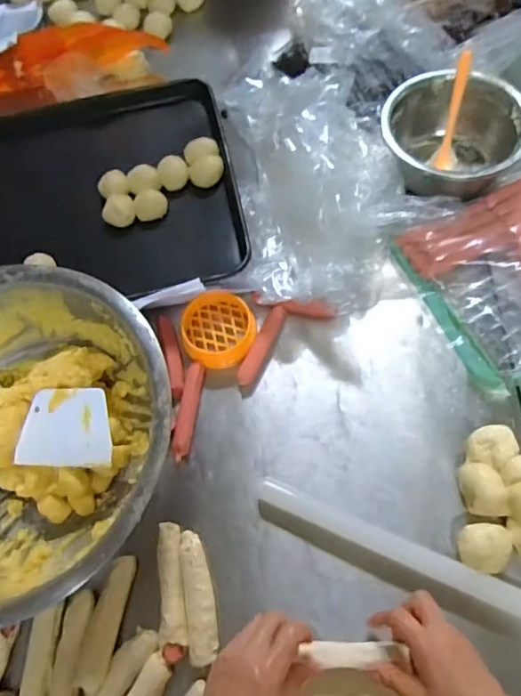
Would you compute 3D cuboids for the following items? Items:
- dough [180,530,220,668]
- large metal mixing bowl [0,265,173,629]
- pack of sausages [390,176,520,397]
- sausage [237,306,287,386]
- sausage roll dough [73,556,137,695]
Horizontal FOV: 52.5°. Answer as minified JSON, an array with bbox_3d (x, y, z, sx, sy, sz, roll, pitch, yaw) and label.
[{"bbox_3d":[-0.065,0.261,0.562,0.031,0.023,0.127,-9,65,-2],"label":"dough"},{"bbox_3d":[-0.287,0.099,0.598,0.376,0.093,0.376,-1,65,2],"label":"large metal mixing bowl"},{"bbox_3d":[0.353,-0.096,0.684,0.280,0.042,0.257,-25,67,-9],"label":"pack of sausages"},{"bbox_3d":[0.001,-0.004,0.687,0.021,0.018,0.111,25,69,13],"label":"sausage"},{"bbox_3d":[-0.161,0.283,0.547,0.031,0.020,0.125,7,66,6],"label":"sausage roll dough"}]

